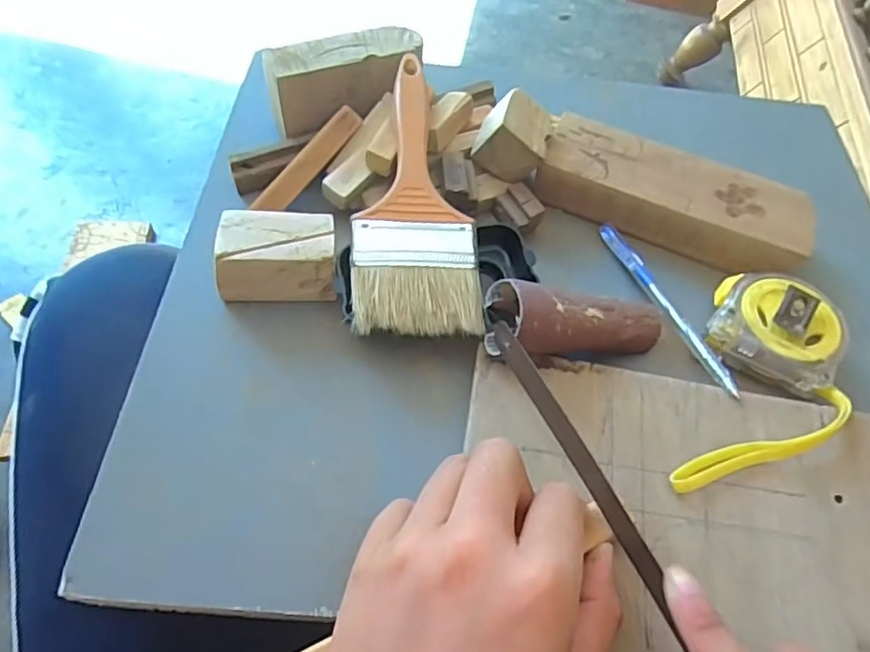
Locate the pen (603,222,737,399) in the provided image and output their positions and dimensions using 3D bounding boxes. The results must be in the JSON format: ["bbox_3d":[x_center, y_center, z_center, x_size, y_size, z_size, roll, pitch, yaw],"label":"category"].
[{"bbox_3d":[0.134,-0.015,0.351,0.010,0.015,0.132,-17,61,-15],"label":"pen"}]

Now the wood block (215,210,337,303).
[{"bbox_3d":[-0.086,-0.038,0.337,0.066,0.037,0.042,-1,59,-6],"label":"wood block"}]

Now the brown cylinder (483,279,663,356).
[{"bbox_3d":[0.077,-0.001,0.325,0.102,0.033,0.043,6,56,-22],"label":"brown cylinder"}]

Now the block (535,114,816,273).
[{"bbox_3d":[0.151,-0.083,0.389,0.165,0.032,0.063,19,59,7],"label":"block"}]

